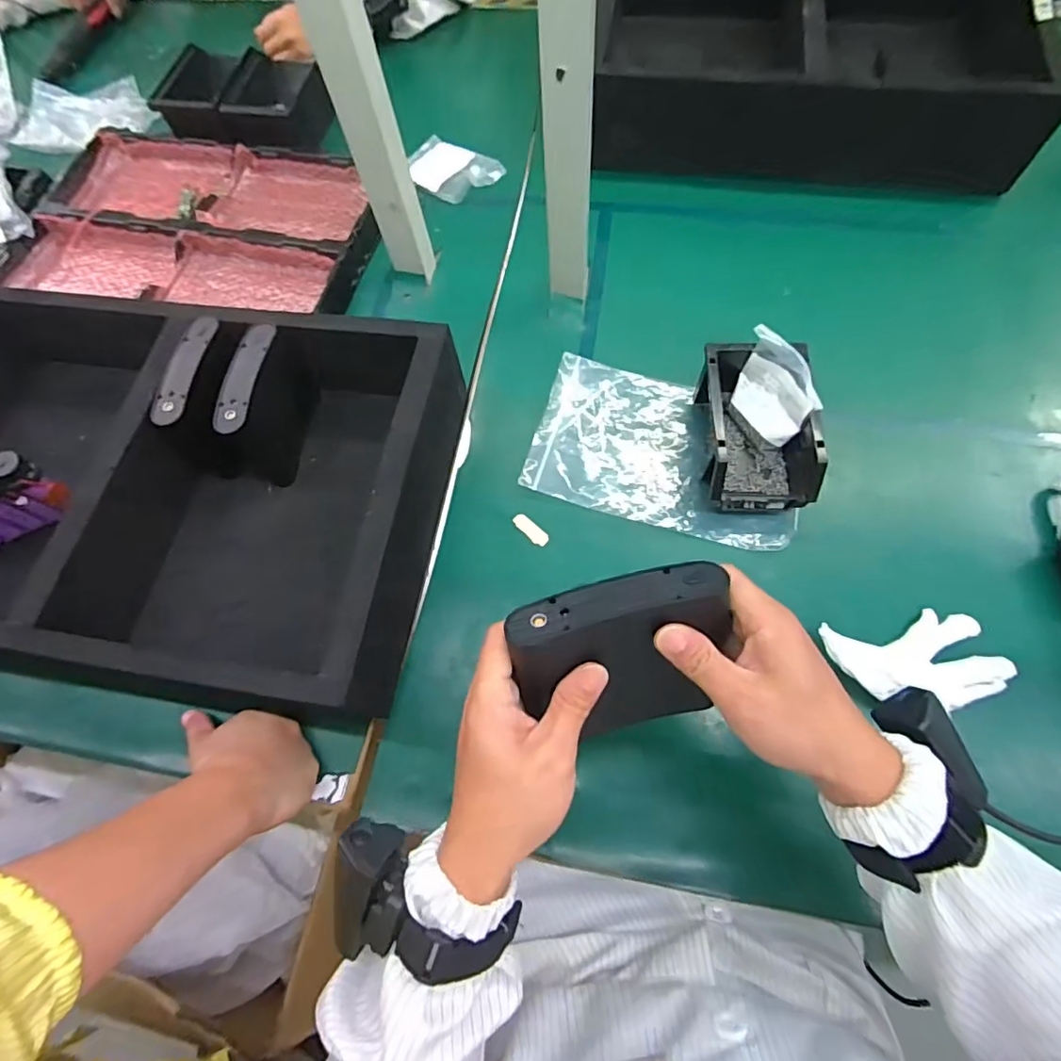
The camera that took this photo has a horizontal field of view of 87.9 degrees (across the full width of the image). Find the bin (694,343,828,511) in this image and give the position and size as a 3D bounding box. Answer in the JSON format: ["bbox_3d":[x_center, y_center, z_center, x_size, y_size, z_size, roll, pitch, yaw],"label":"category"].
[{"bbox_3d":[0.229,-0.105,0.564,0.105,0.078,0.167,2,68,2],"label":"bin"}]

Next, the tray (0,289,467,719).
[{"bbox_3d":[-0.369,-0.048,0.536,0.545,0.118,0.353,8,68,4],"label":"tray"}]

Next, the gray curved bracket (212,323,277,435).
[{"bbox_3d":[-0.272,-0.146,0.518,0.034,0.007,0.123,4,68,5],"label":"gray curved bracket"}]

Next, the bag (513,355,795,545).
[{"bbox_3d":[0.145,-0.088,0.592,0.272,0.015,0.176,16,69,8],"label":"bag"}]

